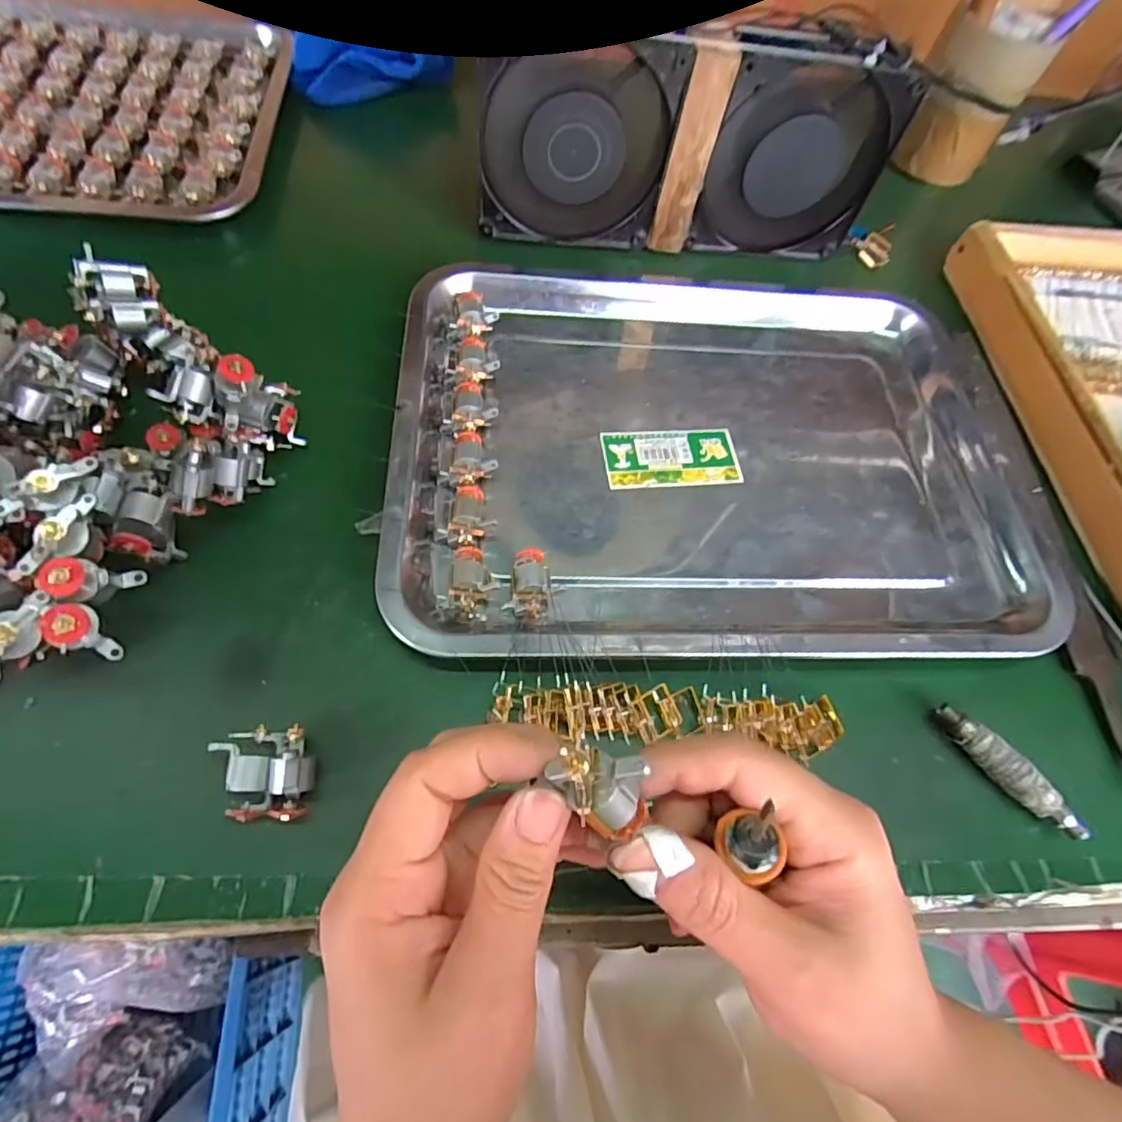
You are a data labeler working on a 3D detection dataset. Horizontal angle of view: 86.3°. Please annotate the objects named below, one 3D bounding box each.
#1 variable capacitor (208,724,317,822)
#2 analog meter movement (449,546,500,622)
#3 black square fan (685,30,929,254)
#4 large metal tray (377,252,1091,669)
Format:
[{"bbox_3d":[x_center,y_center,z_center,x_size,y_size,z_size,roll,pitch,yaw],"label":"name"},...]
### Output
[{"bbox_3d":[-0.117,0.084,0.239,0.037,0.024,0.033,-3,64,-7],"label":"variable capacitor"},{"bbox_3d":[-0.043,0.008,0.290,0.021,0.013,0.034,-6,64,-9],"label":"analog meter movement"},{"bbox_3d":[0.154,-0.262,0.407,0.118,0.134,0.029,-1,63,-6],"label":"black square fan"},{"bbox_3d":[0.084,-0.086,0.353,0.350,0.028,0.298,0,63,-6],"label":"large metal tray"}]

